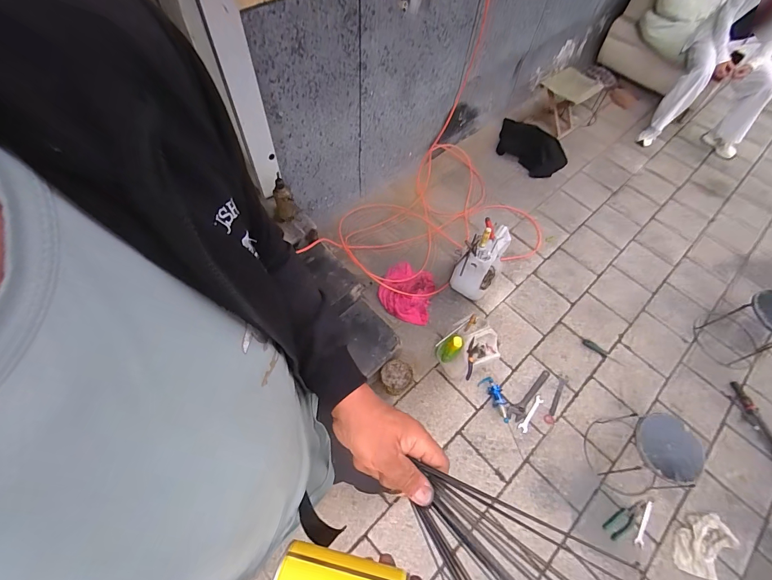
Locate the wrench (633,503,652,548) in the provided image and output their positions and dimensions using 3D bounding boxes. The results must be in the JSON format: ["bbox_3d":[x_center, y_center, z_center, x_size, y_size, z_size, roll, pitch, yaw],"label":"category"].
[{"bbox_3d":[0.942,0.854,1.297,0.034,0.008,0.163,32,68,18],"label":"wrench"}]

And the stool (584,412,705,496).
[{"bbox_3d":[0.931,0.581,1.276,0.263,0.295,0.276,1,60,-1],"label":"stool"}]

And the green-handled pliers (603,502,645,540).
[{"bbox_3d":[0.880,0.835,1.311,0.186,0.017,0.063,-26,64,-16],"label":"green-handled pliers"}]

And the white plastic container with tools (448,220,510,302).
[{"bbox_3d":[0.434,-0.147,1.601,0.171,0.379,0.263,38,64,17],"label":"white plastic container with tools"}]

